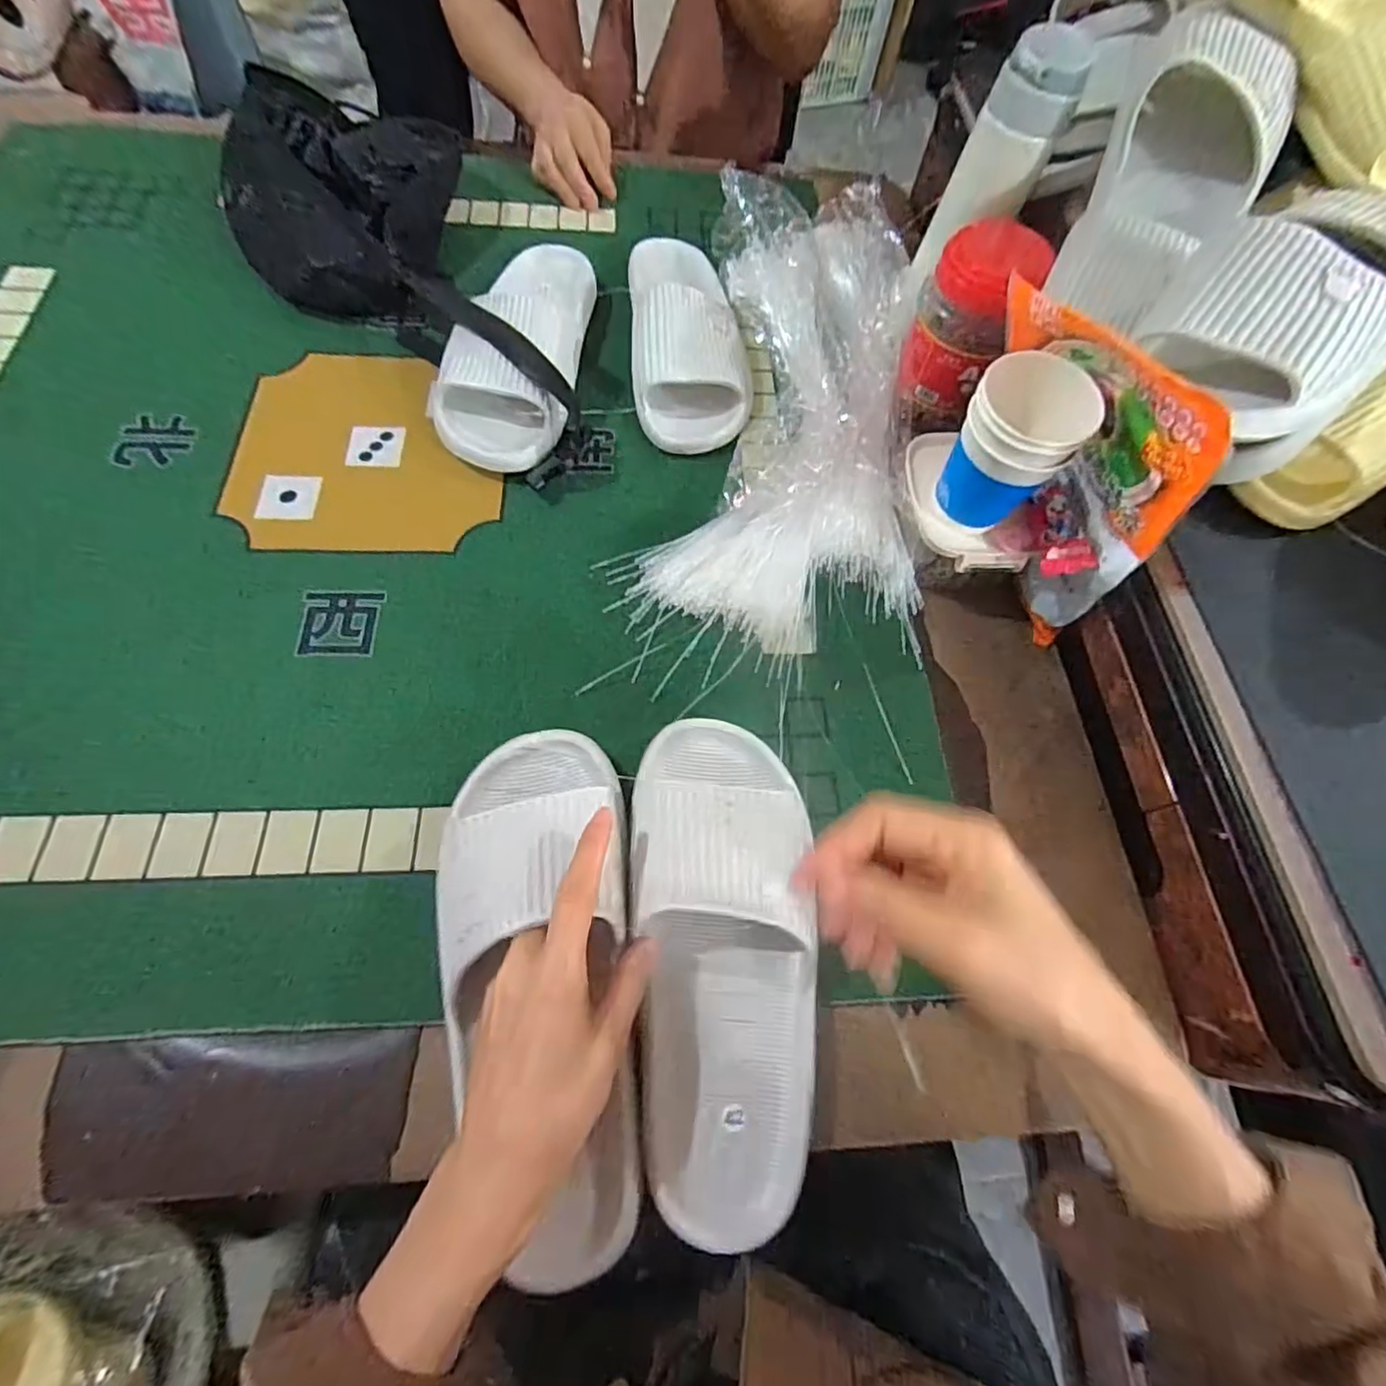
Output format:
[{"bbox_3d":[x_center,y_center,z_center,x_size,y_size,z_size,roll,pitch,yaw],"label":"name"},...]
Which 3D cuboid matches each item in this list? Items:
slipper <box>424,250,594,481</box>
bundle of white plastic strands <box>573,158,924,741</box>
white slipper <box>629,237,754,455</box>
[{"bbox_3d":[-0.152,-0.308,0.543,0.106,0.059,0.255,6,66,-1],"label":"slipper"},{"bbox_3d":[0.073,-0.261,0.533,0.227,0.066,0.526,4,66,-2],"label":"bundle of white plastic strands"},{"bbox_3d":[-0.003,-0.338,0.563,0.106,0.073,0.260,-2,66,-4],"label":"white slipper"}]

